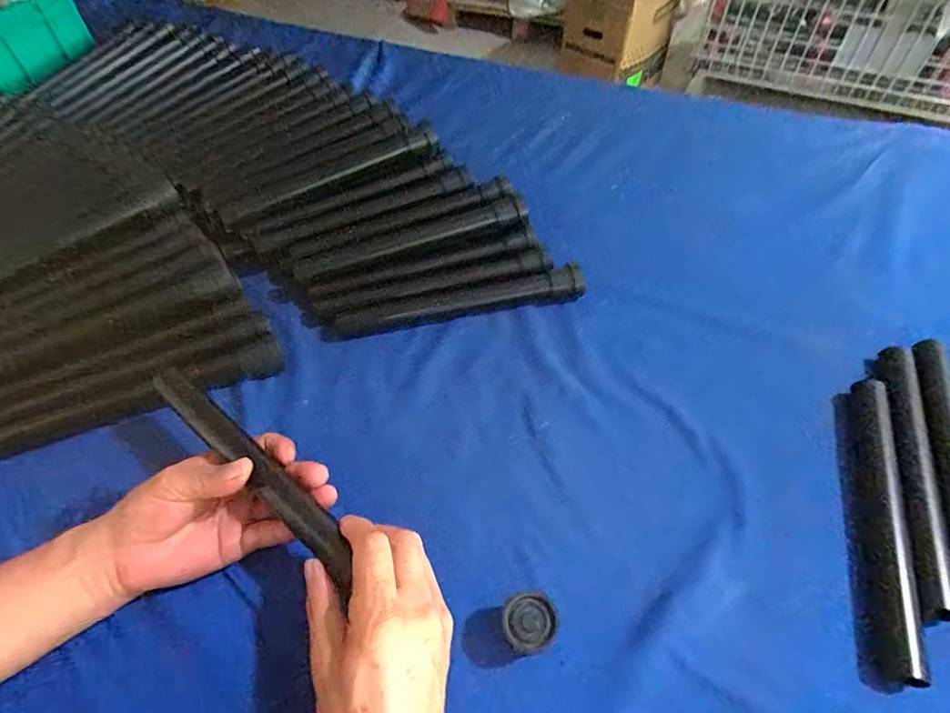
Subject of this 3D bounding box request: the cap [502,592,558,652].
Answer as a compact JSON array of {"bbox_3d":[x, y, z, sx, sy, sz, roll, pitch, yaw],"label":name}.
[{"bbox_3d":[0.035,0.174,0.334,0.033,0.032,0.032,-2,51,2],"label":"cap"}]

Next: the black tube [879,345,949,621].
[{"bbox_3d":[0.333,0.078,0.390,0.026,0.020,0.225,12,53,13],"label":"black tube"}]

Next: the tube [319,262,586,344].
[{"bbox_3d":[-0.021,-0.053,0.519,0.262,0.025,0.034,-10,51,-5],"label":"tube"}]

